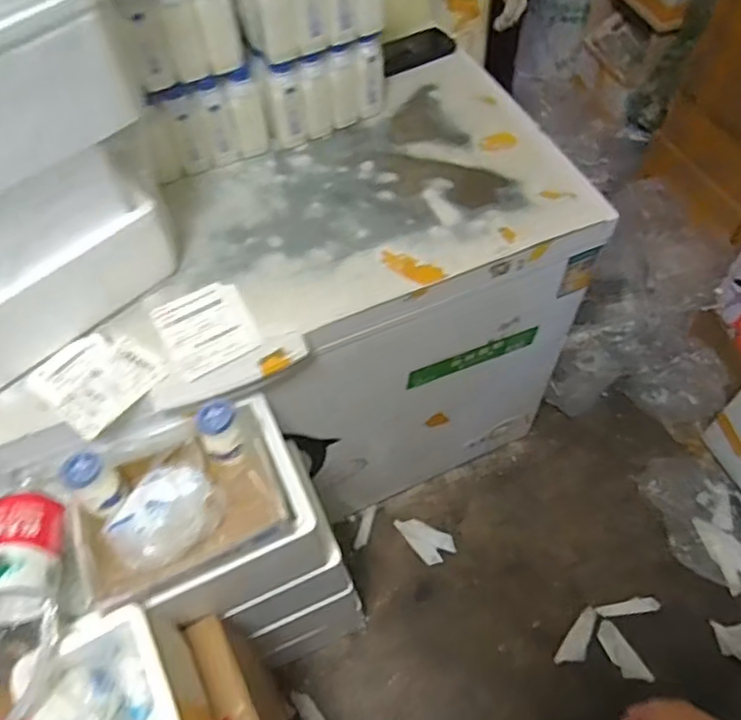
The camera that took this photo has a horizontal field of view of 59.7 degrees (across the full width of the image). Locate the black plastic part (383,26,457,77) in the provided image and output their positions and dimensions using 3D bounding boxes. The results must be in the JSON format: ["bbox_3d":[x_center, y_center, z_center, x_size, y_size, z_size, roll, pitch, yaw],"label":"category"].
[{"bbox_3d":[0.090,-0.595,1.238,0.142,0.057,0.028,-23,30,-9],"label":"black plastic part"}]

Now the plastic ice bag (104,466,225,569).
[{"bbox_3d":[-0.259,0.189,0.800,0.129,0.049,0.138,33,65,21],"label":"plastic ice bag"}]

